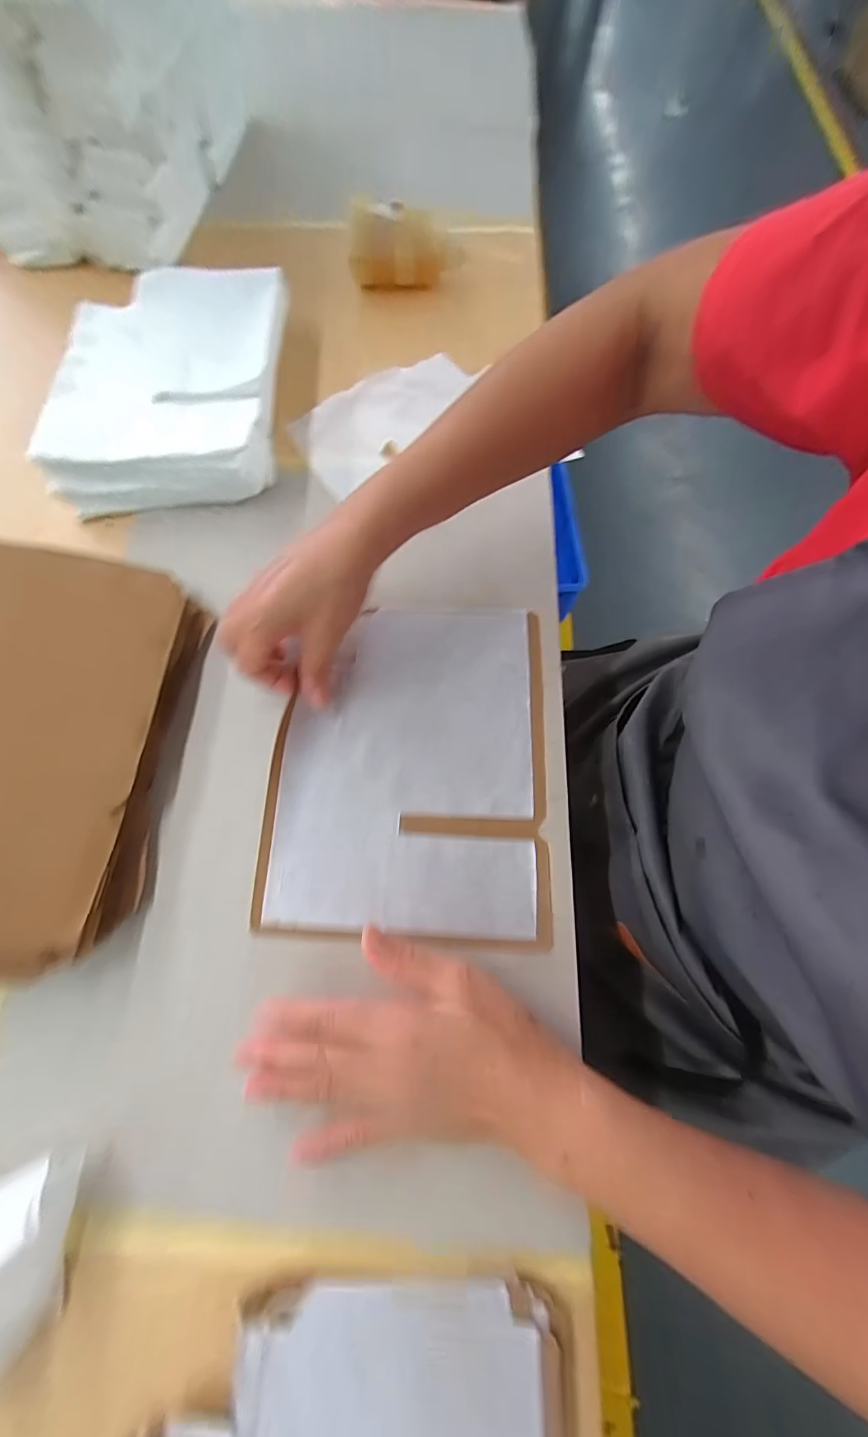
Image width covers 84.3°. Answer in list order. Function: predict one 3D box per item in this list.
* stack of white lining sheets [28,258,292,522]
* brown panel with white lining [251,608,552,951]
[{"bbox_3d":[-0.233,-0.308,0.434,0.181,0.062,0.250,1,70,0],"label":"stack of white lining sheets"},{"bbox_3d":[-0.016,0.027,0.346,0.190,0.009,0.238,3,70,1],"label":"brown panel with white lining"}]

